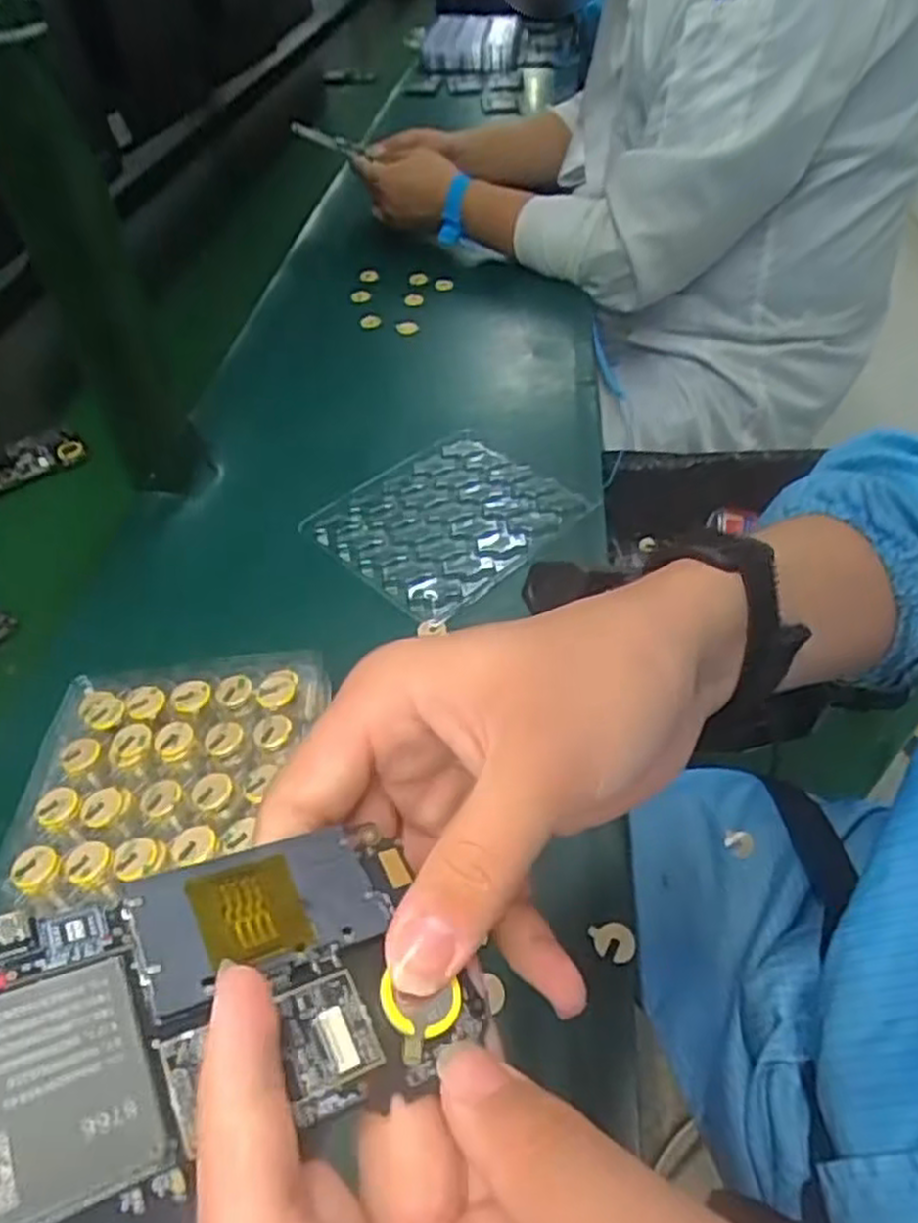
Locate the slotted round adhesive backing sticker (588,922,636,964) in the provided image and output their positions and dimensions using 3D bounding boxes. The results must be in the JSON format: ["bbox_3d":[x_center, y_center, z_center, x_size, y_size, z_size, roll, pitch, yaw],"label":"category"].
[{"bbox_3d":[0.070,0.148,0.348,0.016,0.006,0.019,-21,47,-15],"label":"slotted round adhesive backing sticker"}]

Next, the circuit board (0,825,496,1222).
[{"bbox_3d":[-0.058,0.086,0.168,0.124,0.004,0.063,-4,48,-36],"label":"circuit board"}]

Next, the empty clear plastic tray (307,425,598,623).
[{"bbox_3d":[-0.006,-0.070,0.556,0.163,0.011,0.139,-35,52,-26],"label":"empty clear plastic tray"}]

